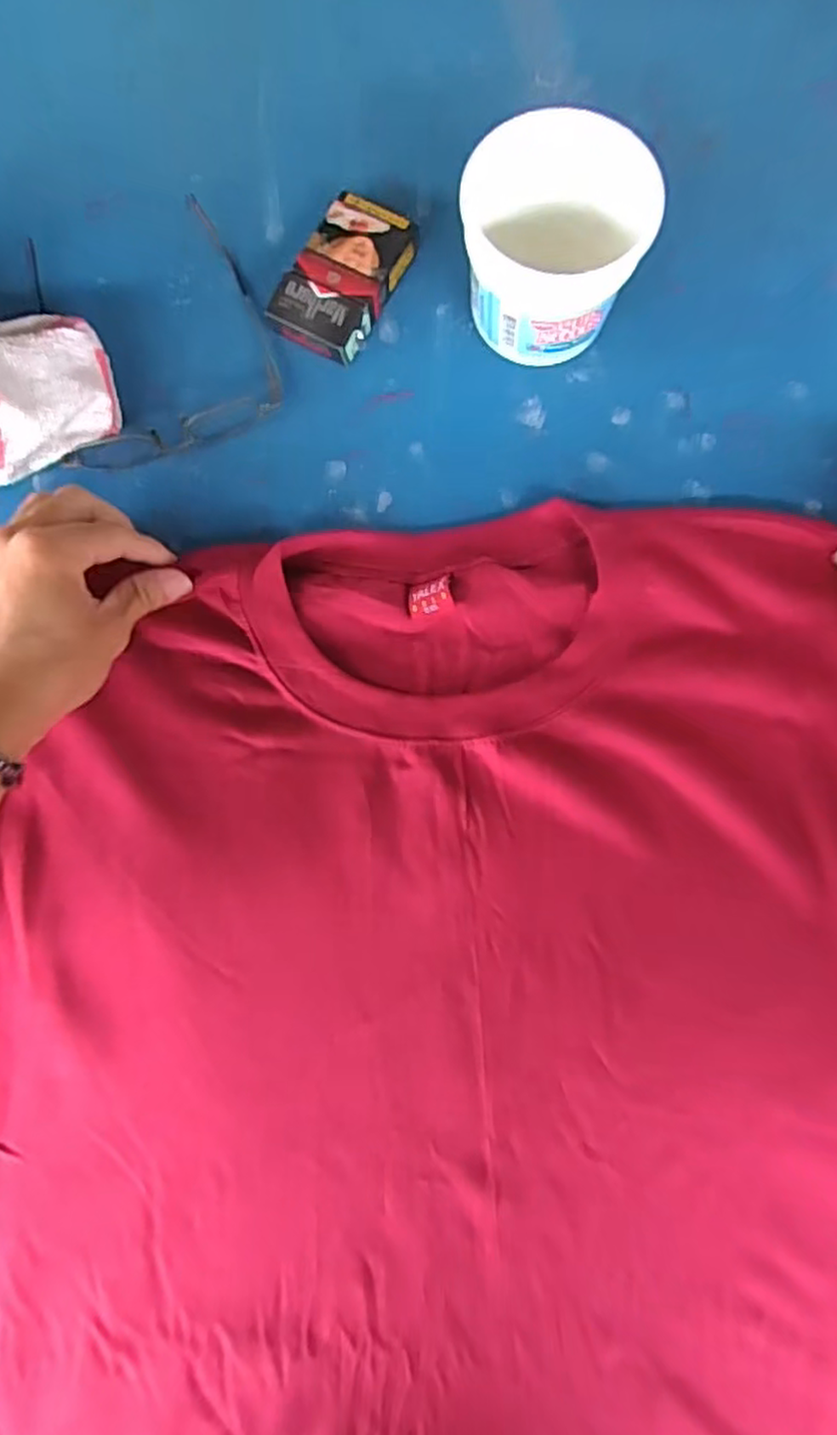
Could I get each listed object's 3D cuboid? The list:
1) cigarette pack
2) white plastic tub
[{"bbox_3d":[-0.044,-0.253,0.394,0.052,0.023,0.091,25,82,5],"label":"cigarette pack"},{"bbox_3d":[0.069,-0.244,0.361,0.090,0.082,0.084,0,81,1],"label":"white plastic tub"}]

